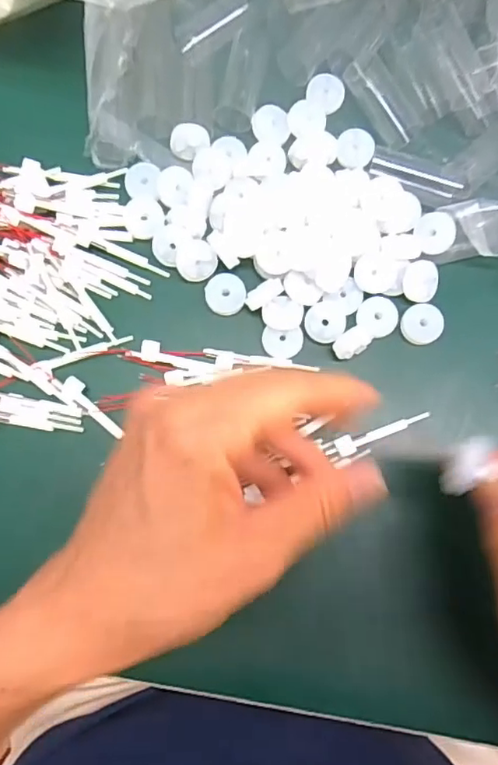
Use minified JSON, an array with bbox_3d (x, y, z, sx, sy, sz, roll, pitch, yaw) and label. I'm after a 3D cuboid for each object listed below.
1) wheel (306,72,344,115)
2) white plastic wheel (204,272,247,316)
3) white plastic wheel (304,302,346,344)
[{"bbox_3d":[0.043,-0.160,0.311,0.020,0.004,0.020,0,84,-1],"label":"wheel"},{"bbox_3d":[-0.012,-0.046,0.292,0.021,0.004,0.022,0,84,-1],"label":"white plastic wheel"},{"bbox_3d":[0.039,-0.031,0.289,0.020,0.004,0.021,0,84,-1],"label":"white plastic wheel"}]

